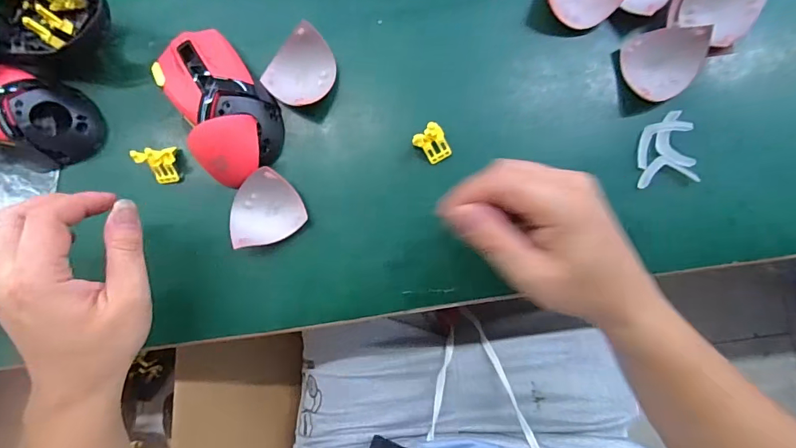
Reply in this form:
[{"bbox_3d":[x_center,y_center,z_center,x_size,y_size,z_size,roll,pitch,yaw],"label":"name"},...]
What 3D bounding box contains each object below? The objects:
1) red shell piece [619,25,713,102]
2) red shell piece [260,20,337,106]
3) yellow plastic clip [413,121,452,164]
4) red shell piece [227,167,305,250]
[{"bbox_3d":[0.211,-0.128,0.327,0.055,0.029,0.053,0,86,2],"label":"red shell piece"},{"bbox_3d":[-0.077,-0.126,0.341,0.047,0.023,0.059,38,88,4],"label":"red shell piece"},{"bbox_3d":[0.028,-0.063,0.331,0.026,0.034,0.025,-27,86,0],"label":"yellow plastic clip"},{"bbox_3d":[-0.109,-0.011,0.332,0.059,0.025,0.052,-35,86,-1],"label":"red shell piece"}]

